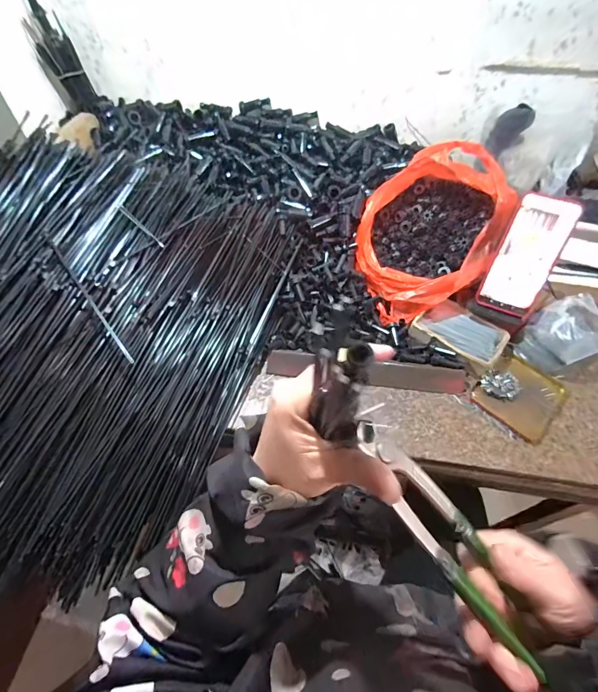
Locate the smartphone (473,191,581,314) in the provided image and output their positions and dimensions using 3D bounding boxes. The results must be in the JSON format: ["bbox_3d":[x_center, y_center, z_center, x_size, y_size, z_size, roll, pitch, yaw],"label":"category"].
[{"bbox_3d":[0.324,-0.128,0.506,0.074,0.162,0.015,25,20,19],"label":"smartphone"}]

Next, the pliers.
[{"bbox_3d":[0.093,0.117,0.222,0.040,0.016,0.175,-35,90,-23],"label":"pliers"}]

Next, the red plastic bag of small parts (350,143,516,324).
[{"bbox_3d":[0.206,-0.190,0.568,0.228,0.149,0.219,-23,58,-17],"label":"red plastic bag of small parts"}]

